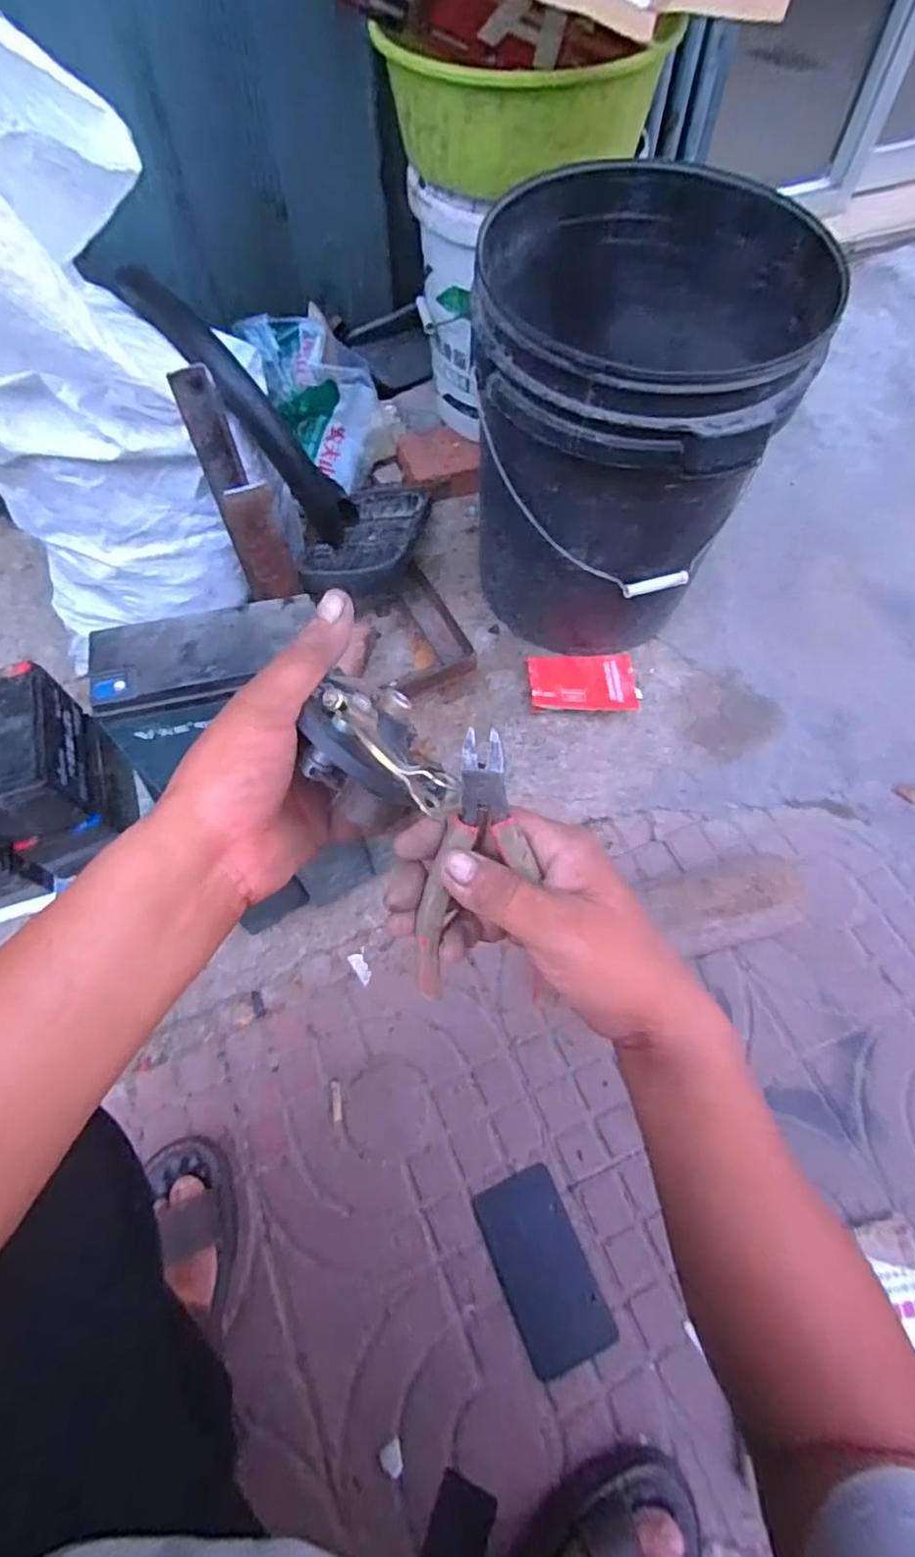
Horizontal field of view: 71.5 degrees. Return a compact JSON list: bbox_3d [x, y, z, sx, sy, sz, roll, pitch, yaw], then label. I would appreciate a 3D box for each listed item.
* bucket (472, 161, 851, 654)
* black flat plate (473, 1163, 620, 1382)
[{"bbox_3d":[0.180,-0.398,0.780,0.321,0.413,0.341,0,60,0],"label":"bucket"},{"bbox_3d":[0.085,0.483,0.630,0.084,0.010,0.157,-24,61,-3],"label":"black flat plate"}]

